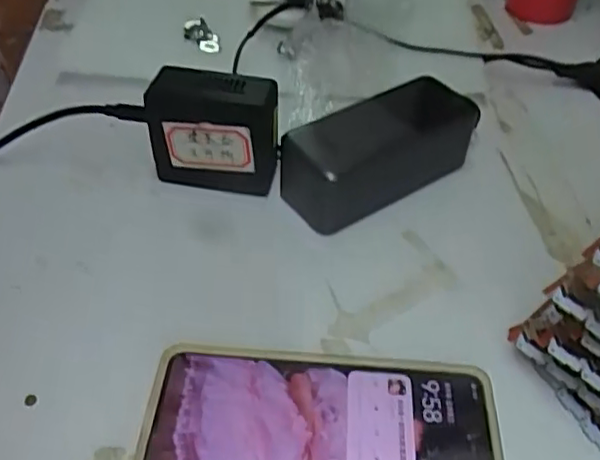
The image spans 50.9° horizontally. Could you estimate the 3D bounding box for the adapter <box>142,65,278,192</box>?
[{"bbox_3d":[-0.055,-0.064,0.407,0.081,0.068,0.038,5,46,3],"label":"adapter"}]

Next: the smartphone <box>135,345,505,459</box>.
[{"bbox_3d":[0.010,0.098,0.299,0.166,0.015,0.081,3,46,1],"label":"smartphone"}]

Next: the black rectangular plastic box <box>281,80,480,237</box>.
[{"bbox_3d":[0.056,-0.056,0.419,0.146,0.050,0.055,-29,53,-26],"label":"black rectangular plastic box"}]

